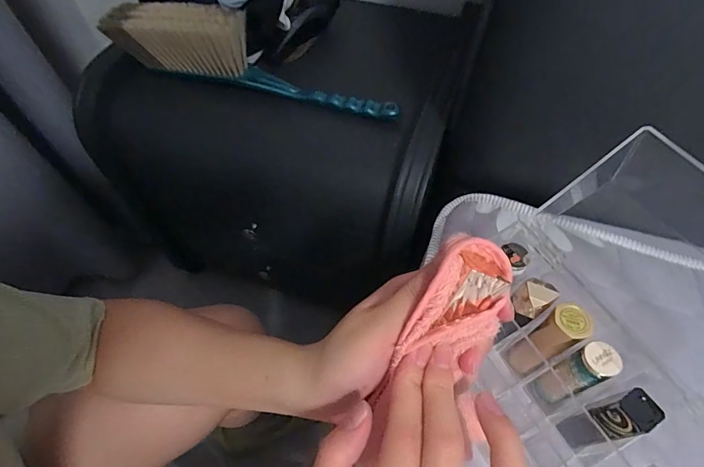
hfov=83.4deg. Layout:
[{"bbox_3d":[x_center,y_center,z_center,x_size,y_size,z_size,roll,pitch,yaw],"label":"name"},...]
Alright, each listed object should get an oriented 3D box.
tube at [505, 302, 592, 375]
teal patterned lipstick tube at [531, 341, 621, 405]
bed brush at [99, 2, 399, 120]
[{"bbox_3d":[0.140,0.079,0.287,0.026,0.087,0.023,-23,60,-14],"label":"tube"},{"bbox_3d":[0.154,0.099,0.275,0.021,0.085,0.021,-19,59,-11],"label":"teal patterned lipstick tube"},{"bbox_3d":[-0.135,-0.217,0.494,0.382,0.092,0.050,19,59,13],"label":"bed brush"}]

